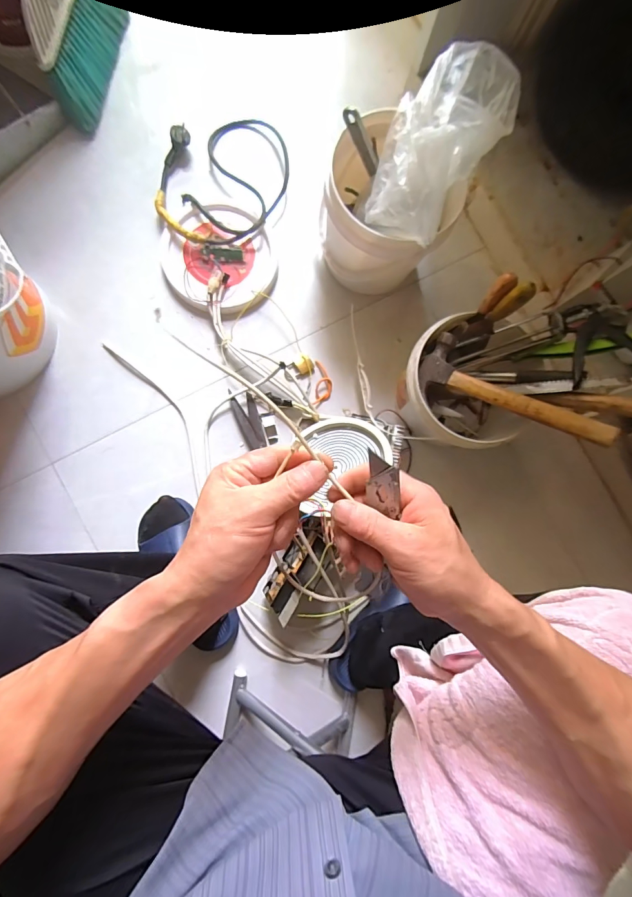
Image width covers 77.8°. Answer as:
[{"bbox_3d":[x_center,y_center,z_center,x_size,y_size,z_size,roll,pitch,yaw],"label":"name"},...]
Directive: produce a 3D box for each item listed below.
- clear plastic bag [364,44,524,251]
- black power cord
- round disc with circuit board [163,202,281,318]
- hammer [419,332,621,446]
[{"bbox_3d":[0.187,-0.475,0.607,0.159,0.144,0.277,36,82,-2],"label":"clear plastic bag"},{"bbox_3d":[-0.185,-0.547,0.790,0.244,0.060,0.313,25,82,-3],"label":"black power cord"},{"bbox_3d":[-0.192,-0.371,0.774,0.219,0.047,0.206,1,84,-6],"label":"round disc with circuit board"},{"bbox_3d":[0.313,-0.084,0.631,0.302,0.047,0.099,31,81,24],"label":"hammer"}]

